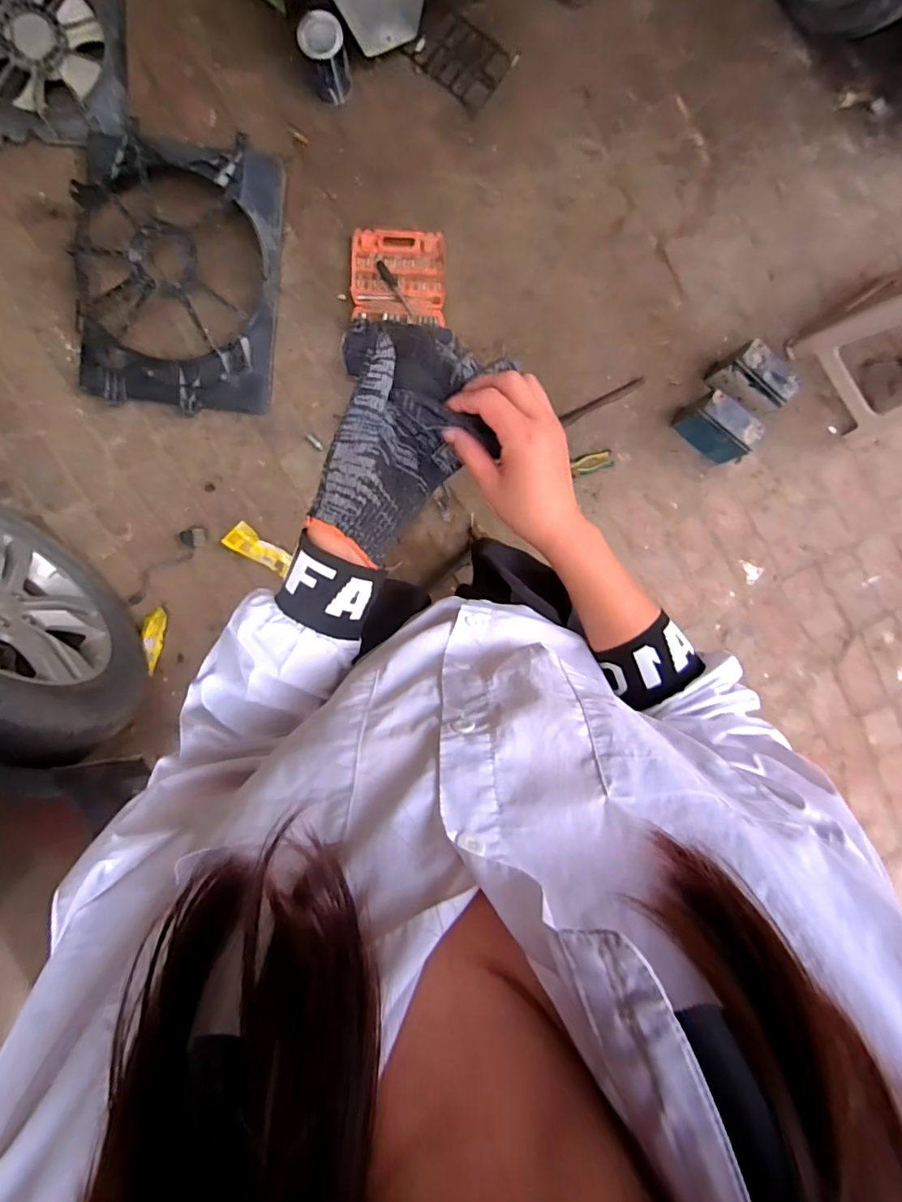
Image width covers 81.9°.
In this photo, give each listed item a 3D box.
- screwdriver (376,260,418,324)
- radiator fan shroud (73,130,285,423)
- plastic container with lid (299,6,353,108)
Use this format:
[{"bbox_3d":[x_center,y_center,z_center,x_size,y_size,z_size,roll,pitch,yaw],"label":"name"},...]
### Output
[{"bbox_3d":[-0.145,-0.820,1.368,0.026,0.020,0.164,-34,96,1],"label":"screwdriver"},{"bbox_3d":[-0.693,-0.823,1.310,0.492,0.117,0.626,4,96,-3],"label":"radiator fan shroud"},{"bbox_3d":[-0.306,-1.333,1.271,0.097,0.132,0.123,-30,96,1],"label":"plastic container with lid"}]

